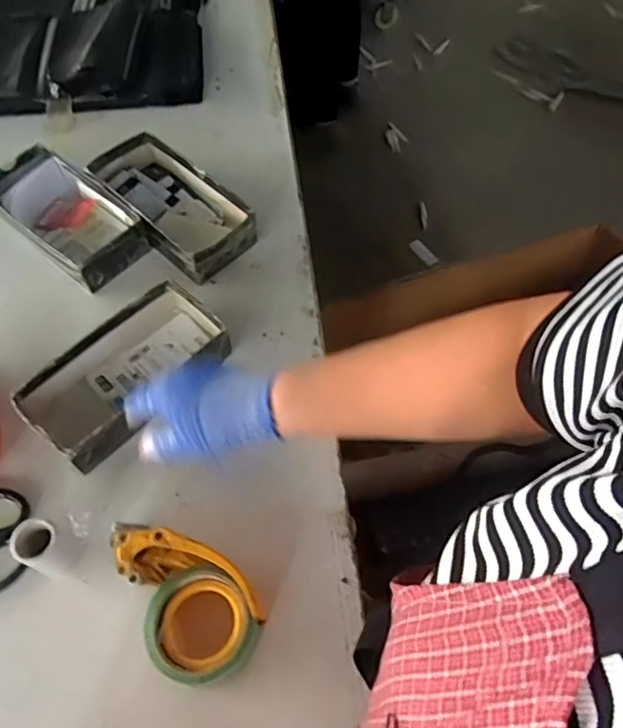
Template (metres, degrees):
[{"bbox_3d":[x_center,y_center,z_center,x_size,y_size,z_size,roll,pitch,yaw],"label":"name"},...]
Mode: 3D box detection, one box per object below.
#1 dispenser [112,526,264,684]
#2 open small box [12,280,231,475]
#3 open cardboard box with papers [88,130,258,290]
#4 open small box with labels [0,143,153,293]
[{"bbox_3d":[-0.110,0.206,0.526,0.092,0.062,0.144,-25,63,-16],"label":"dispenser"},{"bbox_3d":[-0.198,0.010,0.640,0.119,0.052,0.223,38,65,19],"label":"open small box"},{"bbox_3d":[-0.186,-0.215,0.770,0.246,0.051,0.114,41,66,20],"label":"open cardboard box with papers"},{"bbox_3d":[-0.321,-0.192,0.752,0.212,0.053,0.115,40,66,20],"label":"open small box with labels"}]

